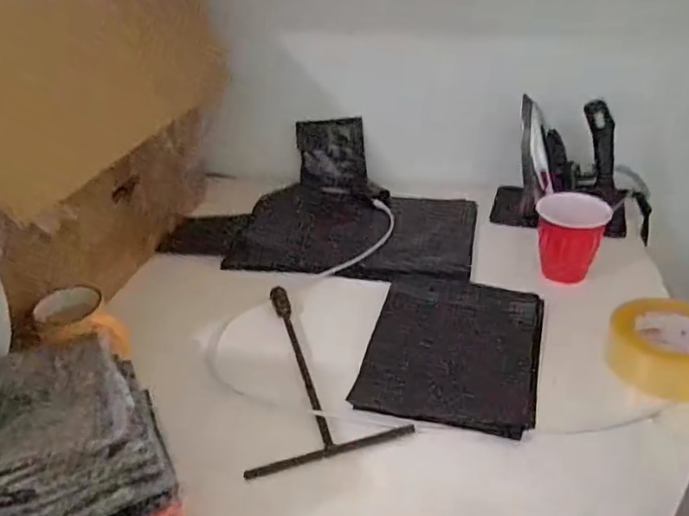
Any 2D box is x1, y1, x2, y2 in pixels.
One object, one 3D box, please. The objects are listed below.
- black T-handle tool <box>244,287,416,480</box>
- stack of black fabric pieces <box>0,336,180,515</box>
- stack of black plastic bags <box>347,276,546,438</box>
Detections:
[{"bbox_3d":[-0.044,0.125,0.719,0.175,0.013,0.308,-8,33,-10],"label":"black T-handle tool"},{"bbox_3d":[-0.233,0.151,0.471,0.159,0.122,0.127,-25,39,-30],"label":"stack of black fabric pieces"},{"bbox_3d":[0.139,0.102,0.732,0.203,0.014,0.262,8,34,14],"label":"stack of black plastic bags"}]

